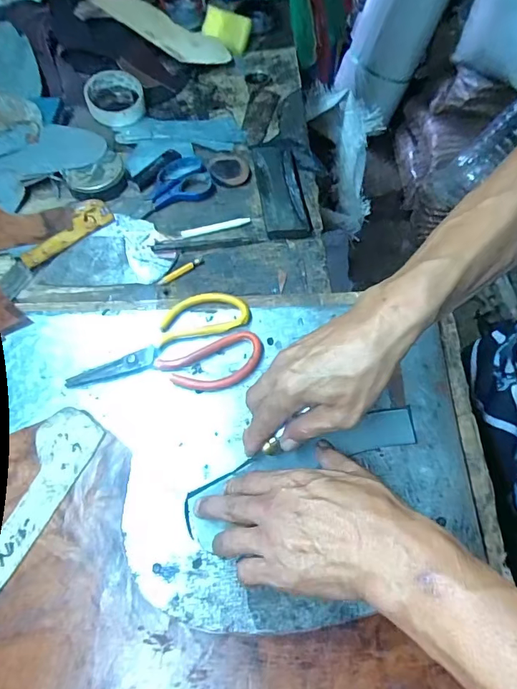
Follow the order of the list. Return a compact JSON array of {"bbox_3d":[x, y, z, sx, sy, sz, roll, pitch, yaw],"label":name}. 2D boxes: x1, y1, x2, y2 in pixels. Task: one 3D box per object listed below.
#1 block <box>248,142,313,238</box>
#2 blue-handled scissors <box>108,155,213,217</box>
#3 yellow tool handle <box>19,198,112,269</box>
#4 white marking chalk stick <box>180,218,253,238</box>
[{"bbox_3d":[0.028,-0.202,0.560,0.054,0.019,0.159,-7,60,-5],"label":"block"},{"bbox_3d":[-0.125,-0.200,0.562,0.133,0.010,0.073,-26,64,-15],"label":"blue-handled scissors"},{"bbox_3d":[-0.236,-0.138,0.530,0.117,0.008,0.047,-35,66,-19],"label":"yellow tool handle"},{"bbox_3d":[-0.052,-0.145,0.537,0.086,0.005,0.012,-15,61,-9],"label":"white marking chalk stick"}]

